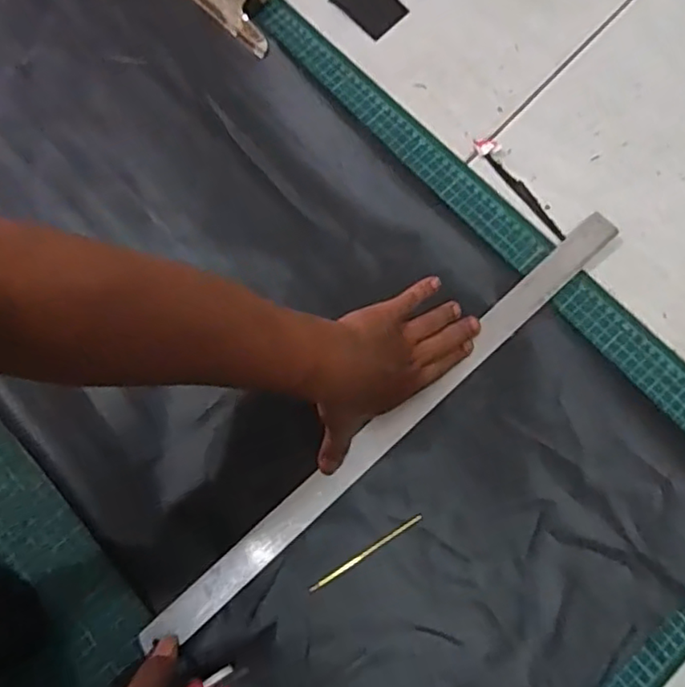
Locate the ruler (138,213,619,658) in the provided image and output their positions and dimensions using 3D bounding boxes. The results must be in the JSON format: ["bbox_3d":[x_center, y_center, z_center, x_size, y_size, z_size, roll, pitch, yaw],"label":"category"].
[{"bbox_3d":[0.042,0.067,0.528,0.514,0.008,0.030,-41,78,-7],"label":"ruler"}]

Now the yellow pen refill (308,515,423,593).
[{"bbox_3d":[0.019,0.169,0.502,0.106,0.004,0.006,-32,78,-6],"label":"yellow pen refill"}]

